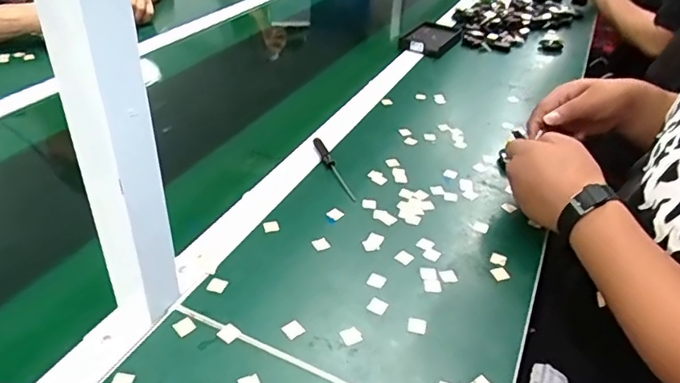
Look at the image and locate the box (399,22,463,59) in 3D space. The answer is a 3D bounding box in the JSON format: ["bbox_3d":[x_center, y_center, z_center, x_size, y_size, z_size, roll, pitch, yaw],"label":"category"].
[{"bbox_3d":[0.189,-0.320,1.094,0.094,0.023,0.145,22,39,23],"label":"box"}]

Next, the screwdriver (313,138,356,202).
[{"bbox_3d":[-0.009,-0.032,0.683,0.014,0.012,0.132,-9,40,-20],"label":"screwdriver"}]

